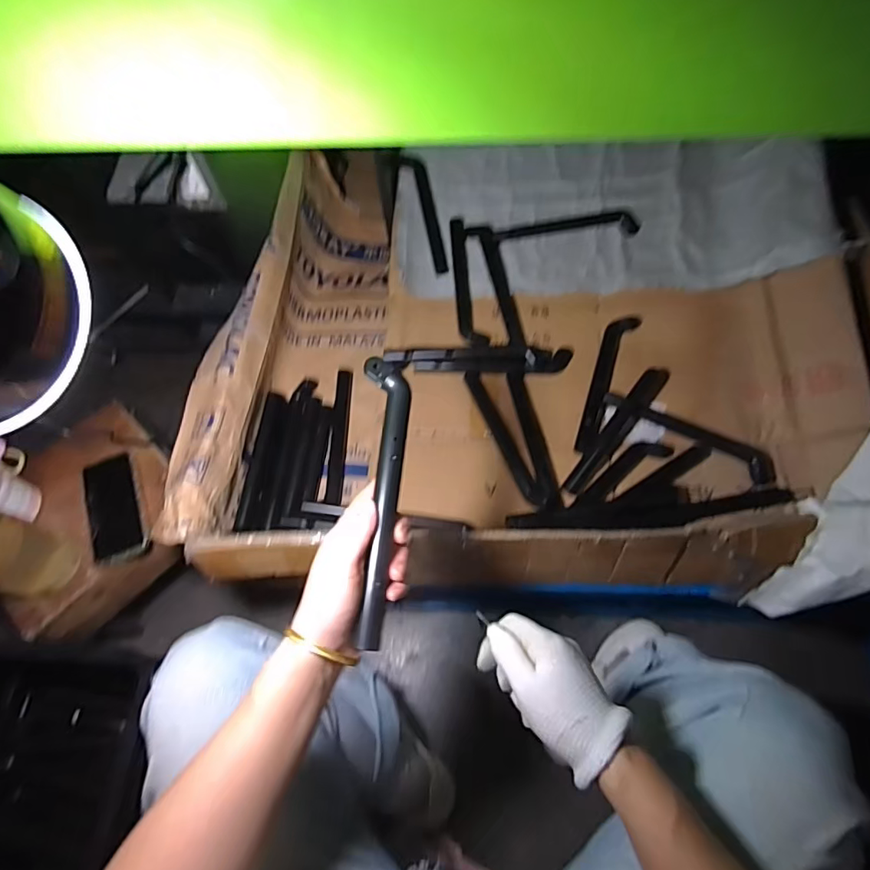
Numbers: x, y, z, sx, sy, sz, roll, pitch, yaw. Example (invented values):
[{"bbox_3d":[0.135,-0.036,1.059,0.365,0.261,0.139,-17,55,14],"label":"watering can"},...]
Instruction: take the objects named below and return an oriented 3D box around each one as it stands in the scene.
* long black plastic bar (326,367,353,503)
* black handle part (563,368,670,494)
[{"bbox_3d":[-0.149,-0.002,0.801,0.024,0.014,0.232,-1,64,1],"label":"long black plastic bar"},{"bbox_3d":[0.274,-0.012,0.755,0.034,0.042,0.245,35,70,17],"label":"black handle part"}]

